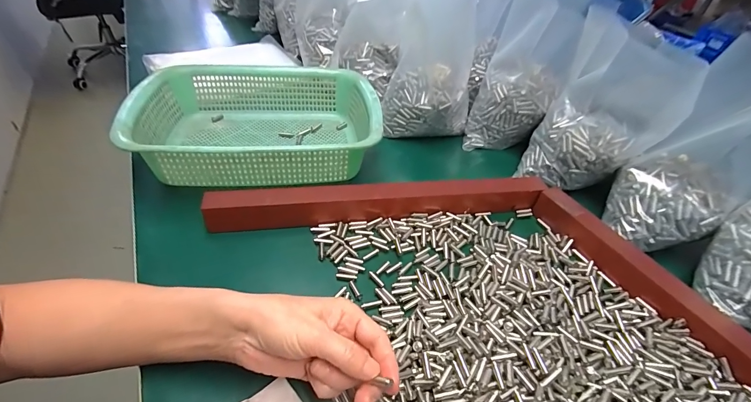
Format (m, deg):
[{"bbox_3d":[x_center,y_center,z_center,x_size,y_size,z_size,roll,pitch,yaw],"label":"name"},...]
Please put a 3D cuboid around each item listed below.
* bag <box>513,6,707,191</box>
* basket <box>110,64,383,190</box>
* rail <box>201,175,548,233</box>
[{"bbox_3d":[0.277,-0.106,0.431,0.131,0.186,0.085,23,47,21],"label":"bag"},{"bbox_3d":[-0.150,-0.104,0.483,0.298,0.093,0.221,-5,45,-9],"label":"basket"},{"bbox_3d":[0.009,-0.002,0.415,0.388,0.047,0.030,-5,44,-8],"label":"rail"}]

